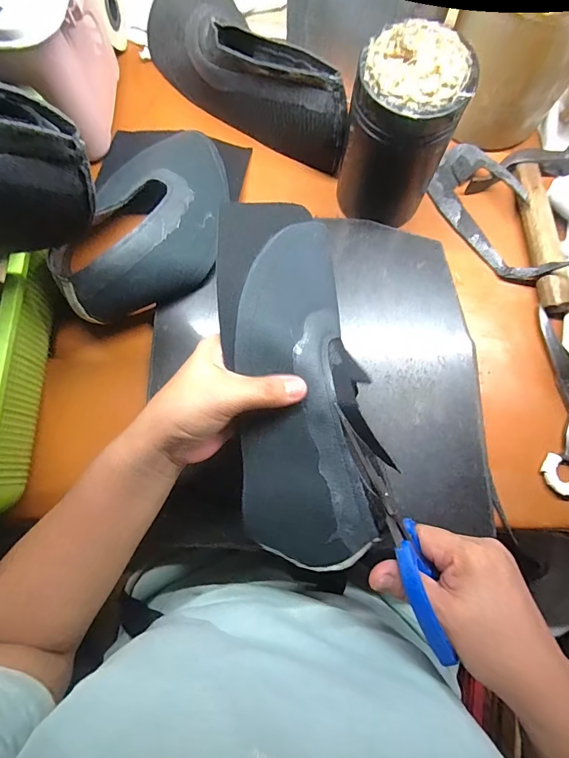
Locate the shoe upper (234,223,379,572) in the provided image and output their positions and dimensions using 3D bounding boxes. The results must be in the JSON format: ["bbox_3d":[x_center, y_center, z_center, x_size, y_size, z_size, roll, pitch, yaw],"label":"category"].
[{"bbox_3d":[0.010,0.002,0.294,0.096,0.048,0.263,-3,82,0],"label":"shoe upper"}]

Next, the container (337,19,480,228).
[{"bbox_3d":[0.104,-0.223,0.361,0.089,0.134,0.085,0,76,1],"label":"container"}]

